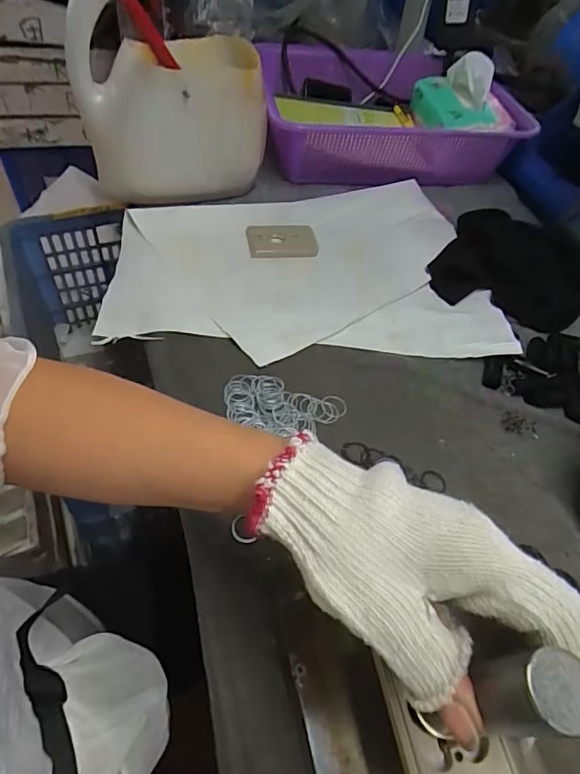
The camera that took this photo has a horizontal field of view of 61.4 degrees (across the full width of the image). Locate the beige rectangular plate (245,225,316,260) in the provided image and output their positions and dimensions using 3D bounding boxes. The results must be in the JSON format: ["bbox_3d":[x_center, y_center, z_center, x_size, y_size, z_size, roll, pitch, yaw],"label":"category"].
[{"bbox_3d":[-0.009,-0.168,0.557,0.078,0.009,0.048,-3,52,-9],"label":"beige rectangular plate"}]

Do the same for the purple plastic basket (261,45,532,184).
[{"bbox_3d":[0.135,-0.389,0.693,0.340,0.084,0.264,0,51,-7],"label":"purple plastic basket"}]

